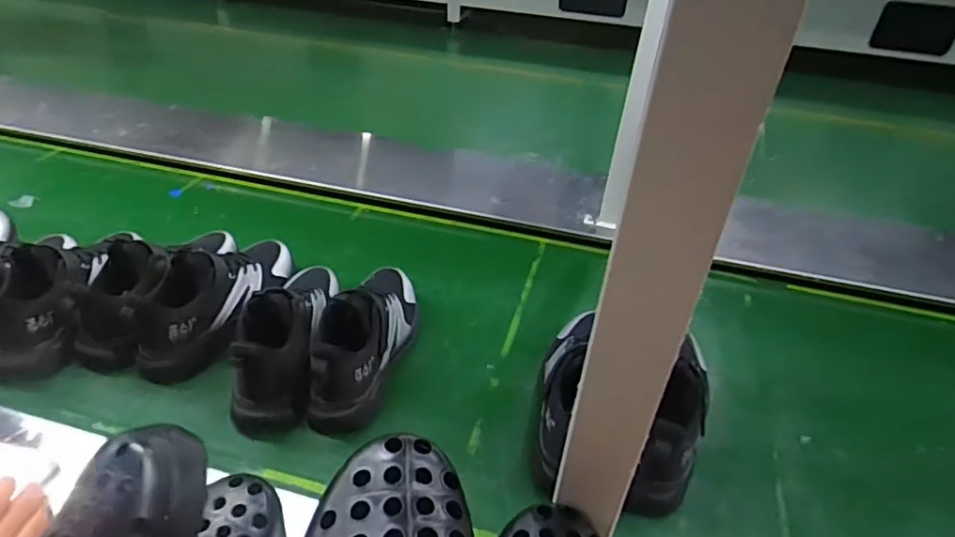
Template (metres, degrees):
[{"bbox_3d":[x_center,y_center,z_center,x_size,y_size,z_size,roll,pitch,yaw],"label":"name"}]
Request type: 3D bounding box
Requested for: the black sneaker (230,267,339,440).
[{"bbox_3d":[-0.234,0.070,0.702,0.092,0.119,0.244,0,37,-4],"label":"black sneaker"}]

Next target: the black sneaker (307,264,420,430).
[{"bbox_3d":[-0.137,0.070,0.708,0.091,0.122,0.253,8,37,6],"label":"black sneaker"}]

